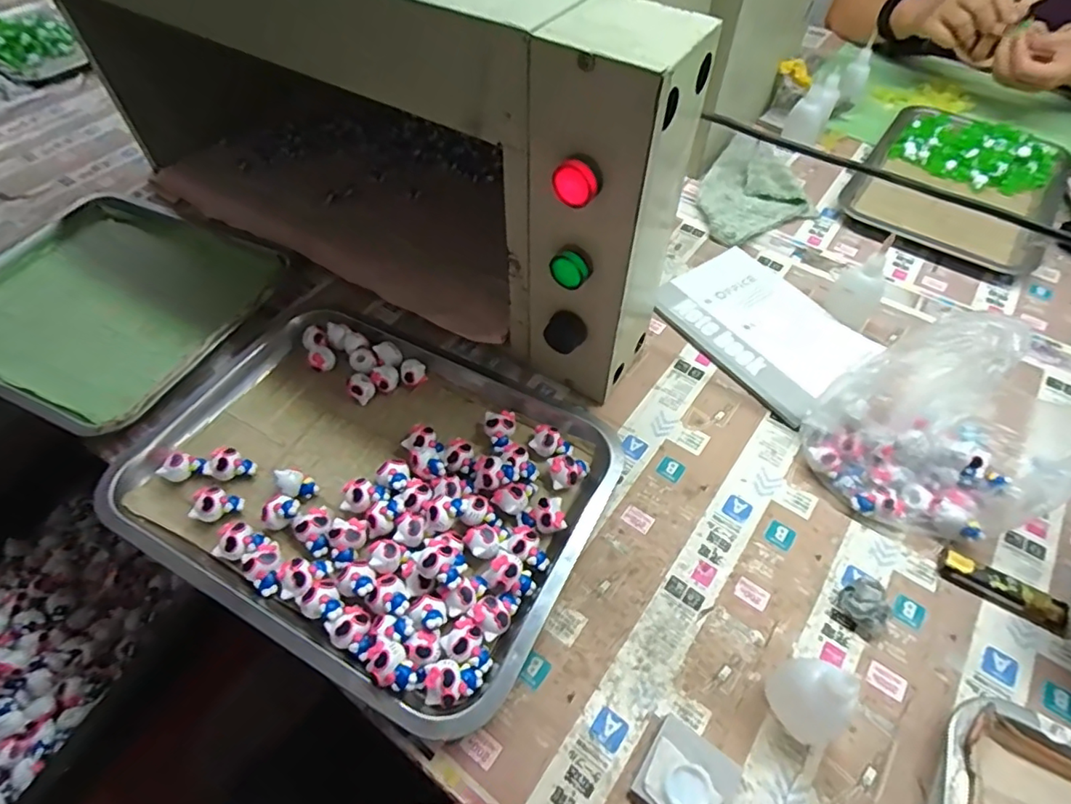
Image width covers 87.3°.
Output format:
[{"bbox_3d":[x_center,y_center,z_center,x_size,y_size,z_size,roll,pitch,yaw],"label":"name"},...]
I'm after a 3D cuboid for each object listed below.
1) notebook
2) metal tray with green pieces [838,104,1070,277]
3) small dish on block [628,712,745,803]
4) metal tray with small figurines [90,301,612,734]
[{"bbox_3d":[0.224,-0.077,0.555,0.145,0.013,0.189,-31,60,-24],"label":"notebook"},{"bbox_3d":[0.522,-0.274,0.694,0.210,0.036,0.271,30,60,20],"label":"metal tray with green pieces"},{"bbox_3d":[0.090,0.223,0.331,0.051,0.016,0.052,31,60,21],"label":"small dish on block"},{"bbox_3d":[-0.132,0.052,0.448,0.355,0.034,0.268,23,57,16],"label":"metal tray with small figurines"}]

